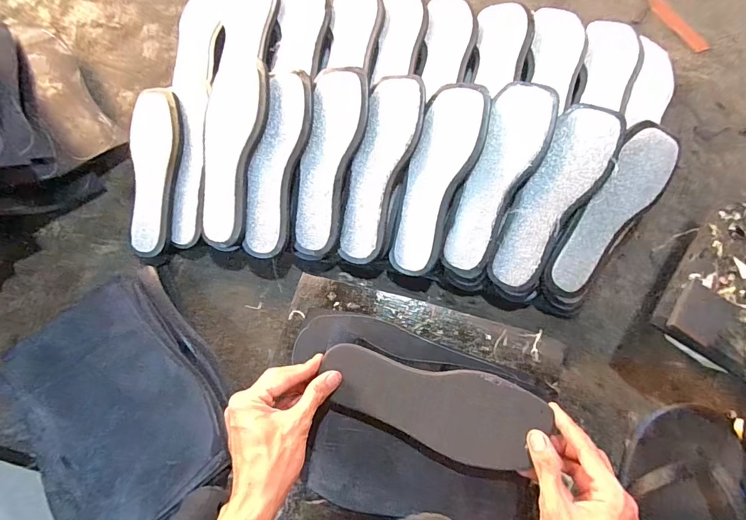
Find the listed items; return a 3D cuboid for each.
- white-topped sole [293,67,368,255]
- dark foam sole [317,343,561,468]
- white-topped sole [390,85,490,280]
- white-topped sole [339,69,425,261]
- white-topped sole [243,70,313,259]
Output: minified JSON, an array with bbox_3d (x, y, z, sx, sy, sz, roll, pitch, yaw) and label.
[{"bbox_3d":[-0.057,-0.126,0.494,0.069,0.013,0.237,13,93,4],"label":"white-topped sole"},{"bbox_3d":[0.060,0.152,0.409,0.228,0.016,0.086,15,77,9],"label":"dark foam sole"},{"bbox_3d":[0.078,-0.100,0.482,0.074,0.017,0.238,18,97,6],"label":"white-topped sole"},{"bbox_3d":[0.008,-0.114,0.490,0.069,0.017,0.237,16,94,5],"label":"white-topped sole"},{"bbox_3d":[-0.124,-0.123,0.497,0.062,0.012,0.237,12,91,4],"label":"white-topped sole"}]

